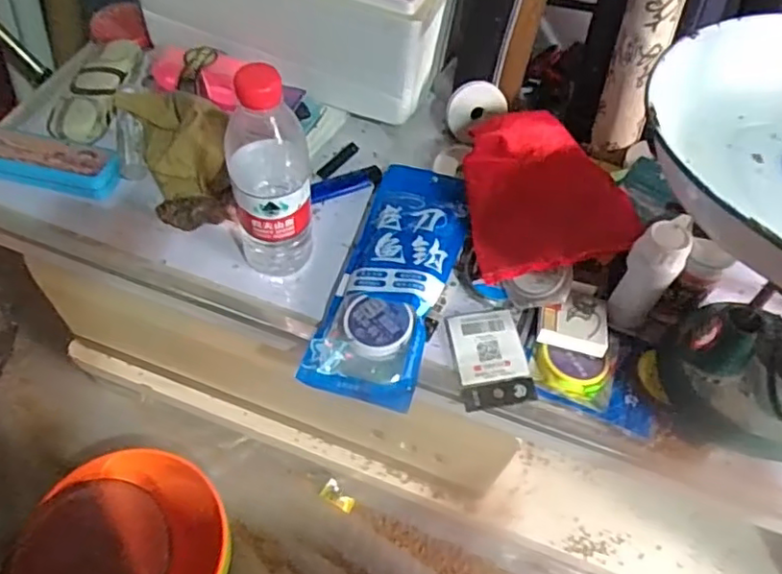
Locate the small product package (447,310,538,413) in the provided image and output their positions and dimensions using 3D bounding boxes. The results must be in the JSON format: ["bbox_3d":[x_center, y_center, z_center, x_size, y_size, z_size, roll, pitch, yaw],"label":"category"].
[{"bbox_3d":[0.087,0.058,0.537,0.058,0.009,0.090,-4,56,-7],"label":"small product package"}]

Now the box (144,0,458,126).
[{"bbox_3d":[-0.097,-0.324,0.687,0.320,0.124,0.205,22,57,10],"label":"box"}]

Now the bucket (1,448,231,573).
[{"bbox_3d":[-0.332,0.341,0.784,0.244,0.108,0.238,2,56,-3],"label":"bucket"}]

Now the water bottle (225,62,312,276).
[{"bbox_3d":[-0.100,-0.088,0.508,0.066,0.211,0.067,-8,57,-10],"label":"water bottle"}]

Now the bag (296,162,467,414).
[{"bbox_3d":[0.005,-0.015,0.569,0.096,0.025,0.255,16,56,6],"label":"bag"}]

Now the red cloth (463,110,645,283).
[{"bbox_3d":[0.140,-0.094,0.598,0.133,0.051,0.196,-2,56,-6],"label":"red cloth"}]

